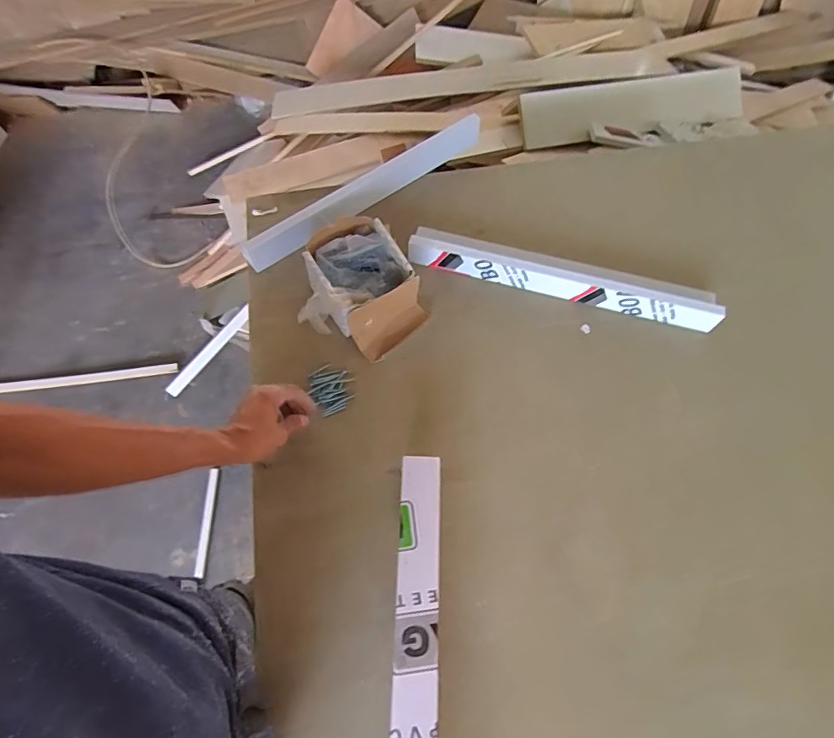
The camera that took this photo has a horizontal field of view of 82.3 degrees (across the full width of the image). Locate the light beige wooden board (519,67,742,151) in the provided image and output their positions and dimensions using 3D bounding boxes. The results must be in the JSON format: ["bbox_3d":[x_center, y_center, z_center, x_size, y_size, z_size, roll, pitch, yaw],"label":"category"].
[{"bbox_3d":[0.572,-0.682,1.242,0.611,0.133,0.038,-10,41,-3],"label":"light beige wooden board"}]

